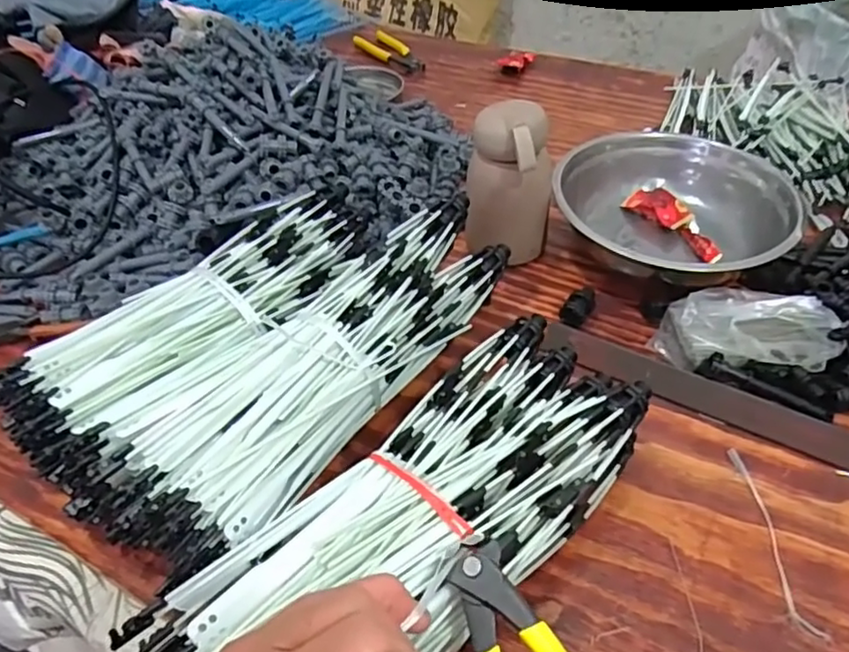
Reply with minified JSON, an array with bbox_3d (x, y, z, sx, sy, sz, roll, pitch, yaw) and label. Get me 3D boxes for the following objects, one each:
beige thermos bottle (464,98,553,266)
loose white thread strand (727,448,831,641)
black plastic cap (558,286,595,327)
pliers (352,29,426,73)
[{"bbox_3d":[0.079,-0.134,0.582,0.077,0.129,0.076,6,46,9],"label":"beige thermos bottle"},{"bbox_3d":[0.224,0.136,0.410,0.017,0.004,0.128,-1,44,-3],"label":"loose white thread strand"},{"bbox_3d":[0.138,-0.018,0.560,0.023,0.020,0.035,28,53,28],"label":"black plastic cap"},{"bbox_3d":[-0.059,-0.441,1.003,0.067,0.021,0.163,-24,48,-19],"label":"pliers"}]

